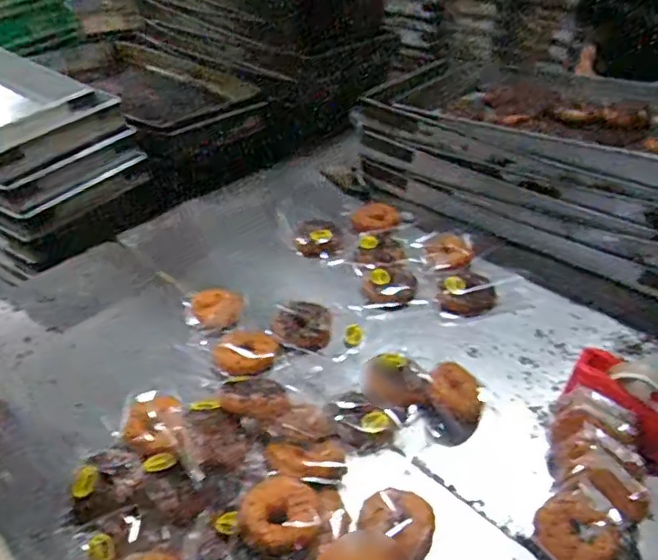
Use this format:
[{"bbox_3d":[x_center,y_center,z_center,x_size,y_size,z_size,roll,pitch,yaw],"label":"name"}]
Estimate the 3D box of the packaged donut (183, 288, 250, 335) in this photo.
[{"bbox_3d":[-0.194,0.055,1.043,0.103,0.028,0.093,-7,37,-5],"label":"packaged donut"}]

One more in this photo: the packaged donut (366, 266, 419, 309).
[{"bbox_3d":[0.112,0.010,1.098,0.102,0.048,0.082,-19,40,-20],"label":"packaged donut"}]

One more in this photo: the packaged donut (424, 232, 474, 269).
[{"bbox_3d":[0.230,-0.057,1.179,0.079,0.035,0.092,-10,38,-10],"label":"packaged donut"}]

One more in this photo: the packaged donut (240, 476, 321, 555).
[{"bbox_3d":[-0.054,0.274,0.718,0.096,0.035,0.090,-27,48,-28],"label":"packaged donut"}]

